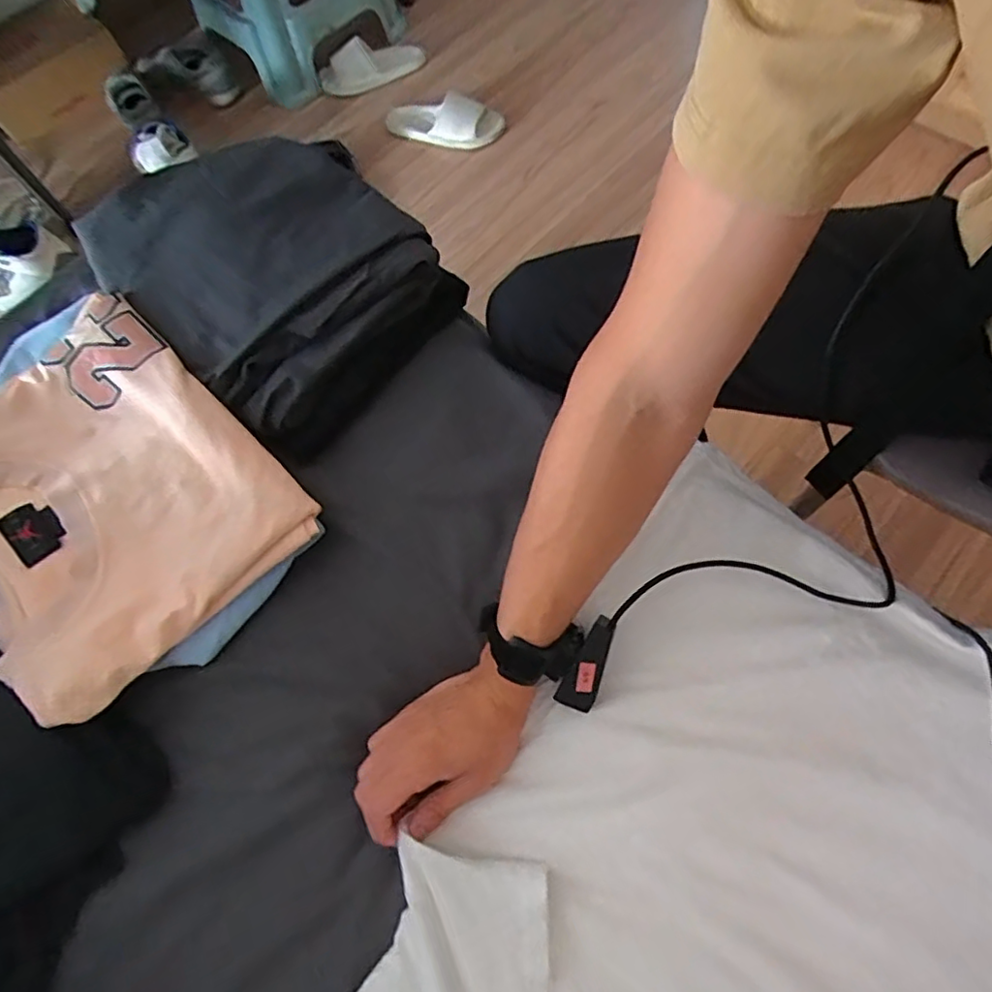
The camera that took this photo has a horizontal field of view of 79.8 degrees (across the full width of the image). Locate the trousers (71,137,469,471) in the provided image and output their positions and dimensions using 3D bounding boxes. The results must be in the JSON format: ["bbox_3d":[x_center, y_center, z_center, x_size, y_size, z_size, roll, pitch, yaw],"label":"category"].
[{"bbox_3d":[-0.228,-0.240,0.603,0.348,0.077,0.265,40,75,18],"label":"trousers"}]

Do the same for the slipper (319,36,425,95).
[{"bbox_3d":[-0.293,-1.031,1.416,0.262,0.071,0.084,-19,67,-4],"label":"slipper"}]

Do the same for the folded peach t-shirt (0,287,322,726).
[{"bbox_3d":[-0.354,0.000,0.530,0.326,0.053,0.267,41,76,18],"label":"folded peach t-shirt"}]

